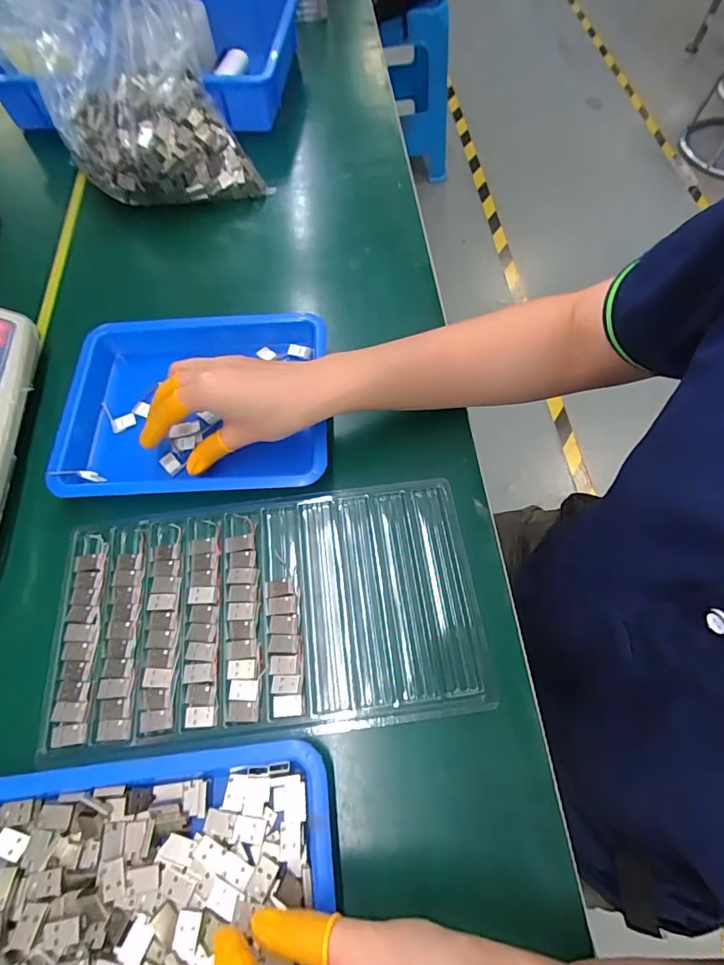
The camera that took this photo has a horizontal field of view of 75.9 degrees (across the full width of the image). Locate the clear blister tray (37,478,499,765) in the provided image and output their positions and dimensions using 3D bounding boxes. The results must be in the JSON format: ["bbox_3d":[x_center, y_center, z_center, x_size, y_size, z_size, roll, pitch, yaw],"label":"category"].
[{"bbox_3d":[-0.067,0.087,0.327,0.287,0.006,0.159,-6,65,-3],"label":"clear blister tray"}]

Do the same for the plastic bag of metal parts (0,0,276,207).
[{"bbox_3d":[-0.238,-0.401,0.482,0.164,0.156,0.228,-40,70,-15],"label":"plastic bag of metal parts"}]

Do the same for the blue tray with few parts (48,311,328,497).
[{"bbox_3d":[-0.148,-0.064,0.398,0.234,0.046,0.171,-5,62,5],"label":"blue tray with few parts"}]

